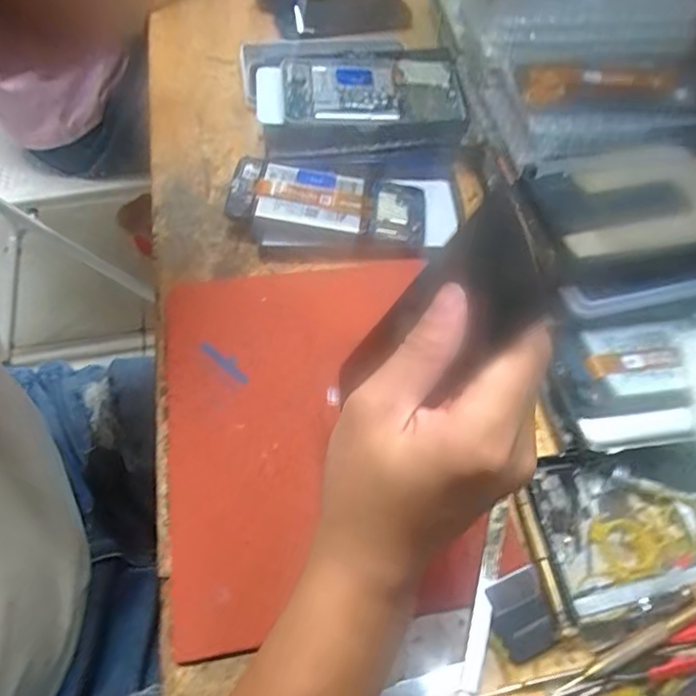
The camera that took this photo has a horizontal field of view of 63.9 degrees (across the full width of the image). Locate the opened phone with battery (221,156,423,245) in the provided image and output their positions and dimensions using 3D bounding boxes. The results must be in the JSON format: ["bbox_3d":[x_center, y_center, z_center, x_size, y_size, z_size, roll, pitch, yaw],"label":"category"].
[{"bbox_3d":[-0.015,-0.124,0.470,0.162,0.006,0.065,9,61,-4],"label":"opened phone with battery"}]

